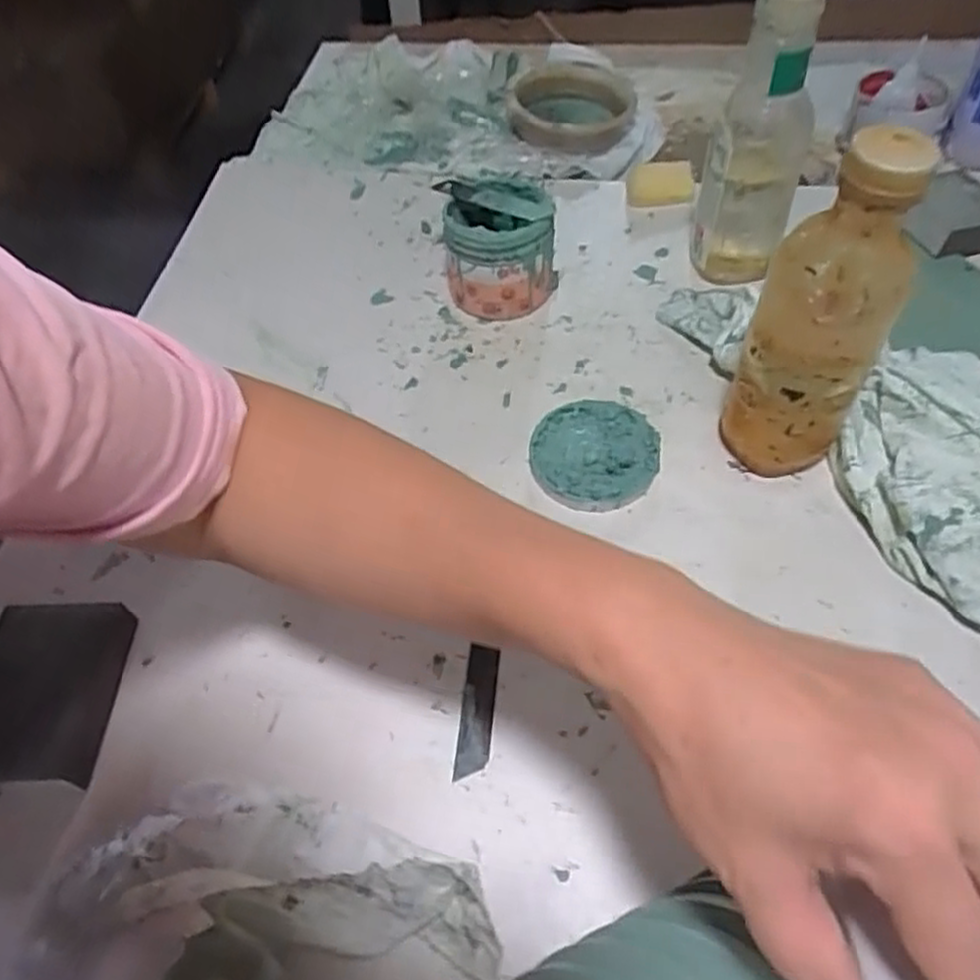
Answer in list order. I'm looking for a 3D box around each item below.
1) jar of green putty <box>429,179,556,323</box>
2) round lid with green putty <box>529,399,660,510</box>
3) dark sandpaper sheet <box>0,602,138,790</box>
[{"bbox_3d":[0.007,-0.184,0.590,0.080,0.079,0.073,-2,54,2],"label":"jar of green putty"},{"bbox_3d":[0.069,-0.024,0.508,0.081,0.016,0.082,-2,54,2],"label":"round lid with green putty"},{"bbox_3d":[-0.247,0.113,0.428,0.081,0.022,0.096,-1,54,3],"label":"dark sandpaper sheet"}]

